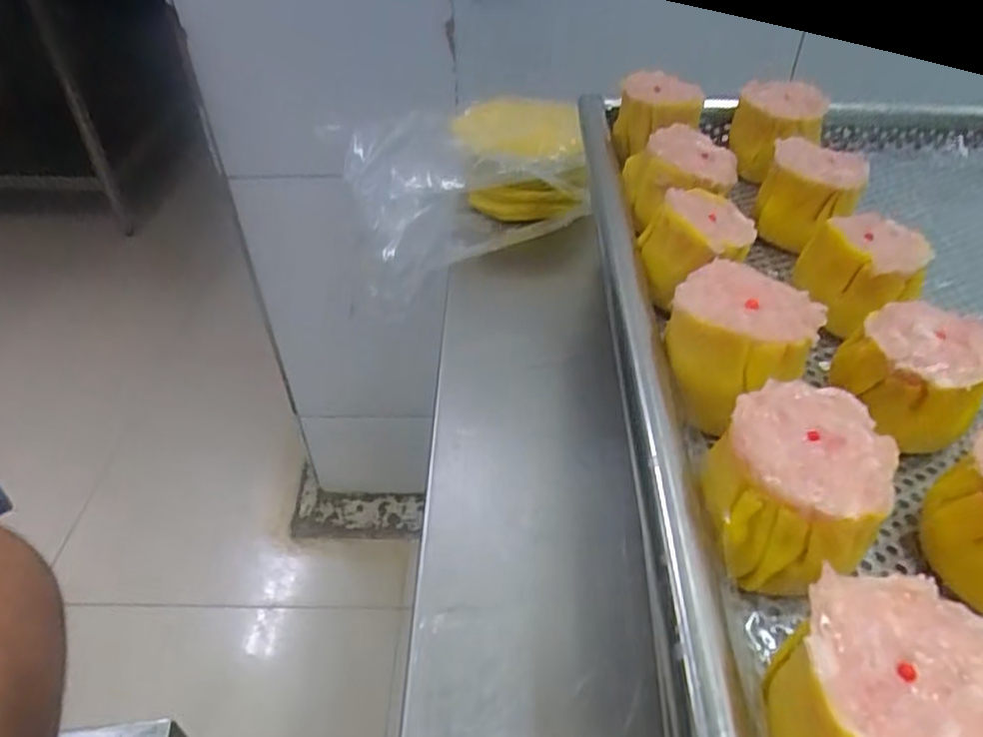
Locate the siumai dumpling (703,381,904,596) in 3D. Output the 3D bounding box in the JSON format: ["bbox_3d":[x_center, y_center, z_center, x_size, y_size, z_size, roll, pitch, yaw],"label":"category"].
[{"bbox_3d":[0.065,0.024,0.148,0.032,0.027,0.037,22,47,24],"label":"siumai dumpling"}]

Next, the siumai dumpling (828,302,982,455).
[{"bbox_3d":[0.112,0.001,0.187,0.025,0.027,0.034,-32,50,-30],"label":"siumai dumpling"}]

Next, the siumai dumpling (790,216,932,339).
[{"bbox_3d":[0.118,-0.031,0.224,0.035,0.027,0.034,-1,42,1],"label":"siumai dumpling"}]

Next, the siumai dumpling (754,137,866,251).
[{"bbox_3d":[0.118,-0.064,0.262,0.033,0.030,0.028,18,46,20],"label":"siumai dumpling"}]

